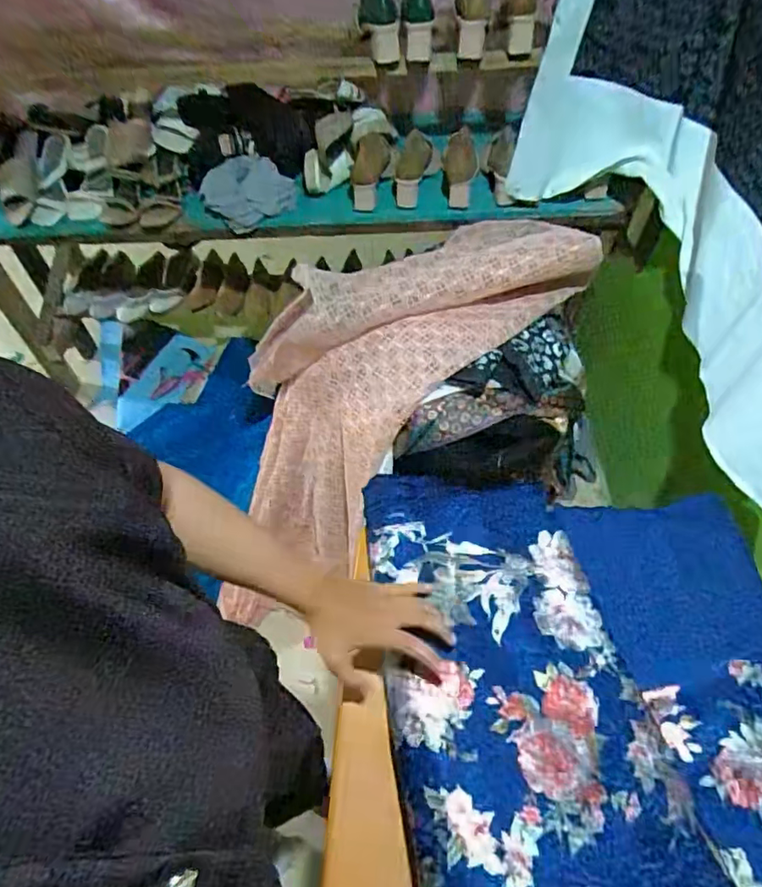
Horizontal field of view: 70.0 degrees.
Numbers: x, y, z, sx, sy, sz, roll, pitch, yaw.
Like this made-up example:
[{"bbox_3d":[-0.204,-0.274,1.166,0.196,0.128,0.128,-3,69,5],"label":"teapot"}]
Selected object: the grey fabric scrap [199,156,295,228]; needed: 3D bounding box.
[{"bbox_3d":[-0.278,-0.529,1.147,0.170,0.037,0.166,-43,86,-12],"label":"grey fabric scrap"}]

